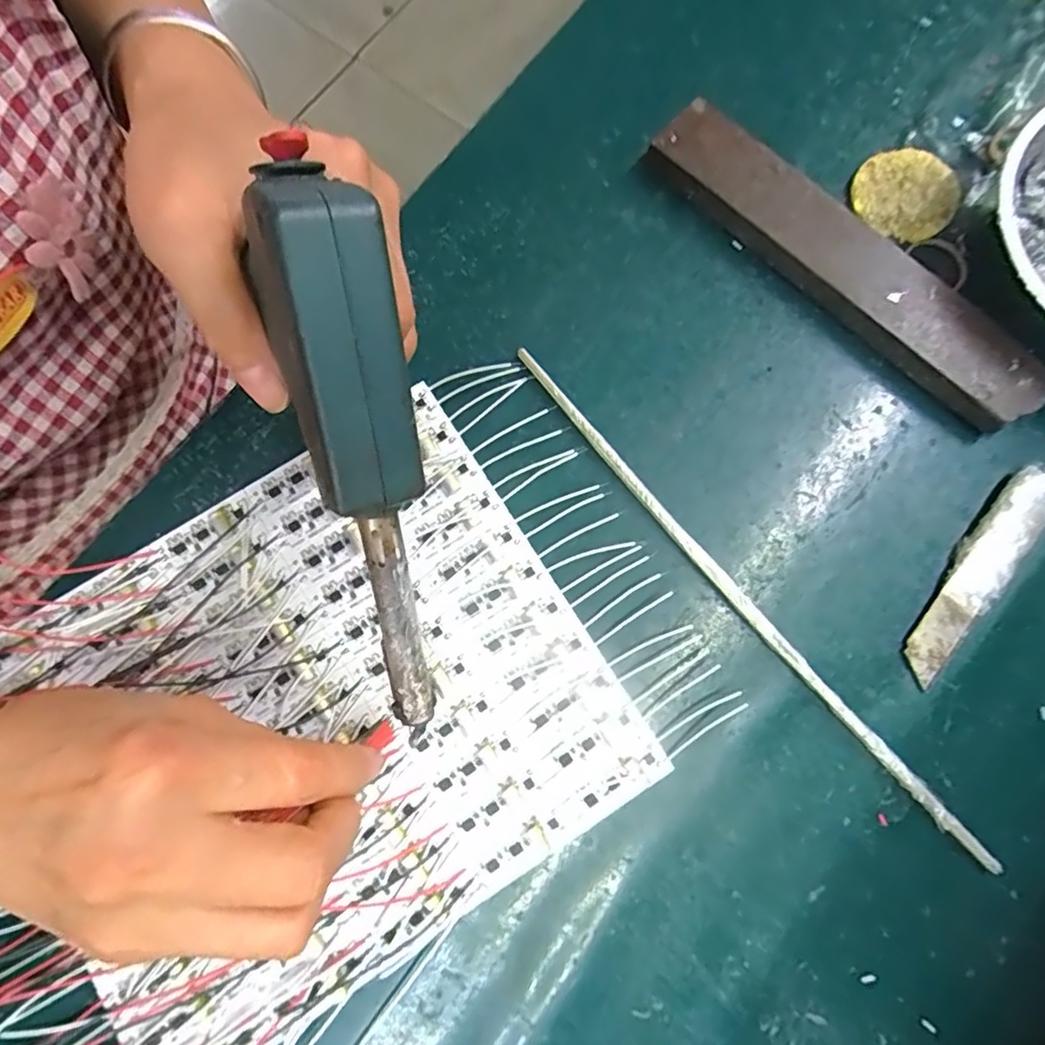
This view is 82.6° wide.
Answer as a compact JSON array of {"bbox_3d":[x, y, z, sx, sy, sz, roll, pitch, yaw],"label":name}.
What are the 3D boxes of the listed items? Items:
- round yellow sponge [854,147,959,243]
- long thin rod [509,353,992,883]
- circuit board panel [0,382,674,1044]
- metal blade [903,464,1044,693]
[{"bbox_3d":[0.178,-0.152,0.275,0.035,0.018,0.045,-40,81,-6],"label":"round yellow sponge"},{"bbox_3d":[0.087,0.027,0.247,0.010,0.007,0.273,-39,81,-6],"label":"long thin rod"},{"bbox_3d":[-0.086,0.079,0.241,0.223,0.010,0.191,-33,81,-5],"label":"circuit board panel"},{"bbox_3d":[0.187,0.020,0.242,0.020,0.010,0.100,36,82,7],"label":"metal blade"}]

